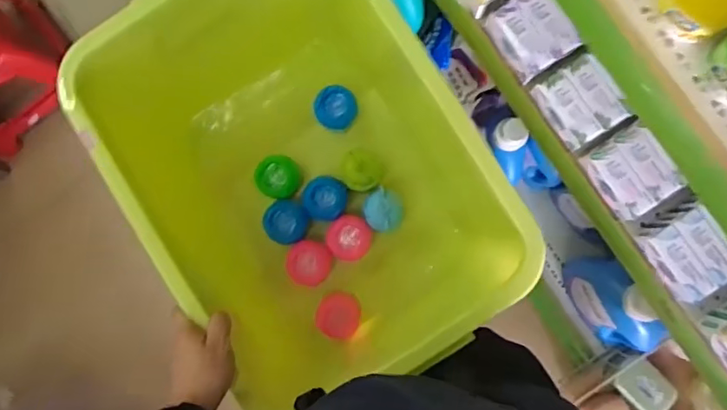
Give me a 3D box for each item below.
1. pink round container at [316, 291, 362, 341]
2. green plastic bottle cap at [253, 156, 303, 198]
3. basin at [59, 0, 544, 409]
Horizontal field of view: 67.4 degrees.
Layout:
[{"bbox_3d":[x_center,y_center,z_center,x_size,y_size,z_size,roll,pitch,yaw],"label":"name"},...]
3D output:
[{"bbox_3d":[-0.036,0.164,0.811,0.063,0.031,0.064,6,87,2],"label":"pink round container"},{"bbox_3d":[-0.129,-0.042,0.831,0.068,0.038,0.063,0,87,2],"label":"green plastic bottle cap"},{"bbox_3d":[-0.082,-0.023,0.736,0.402,0.302,0.486,-29,86,0],"label":"basin"}]

